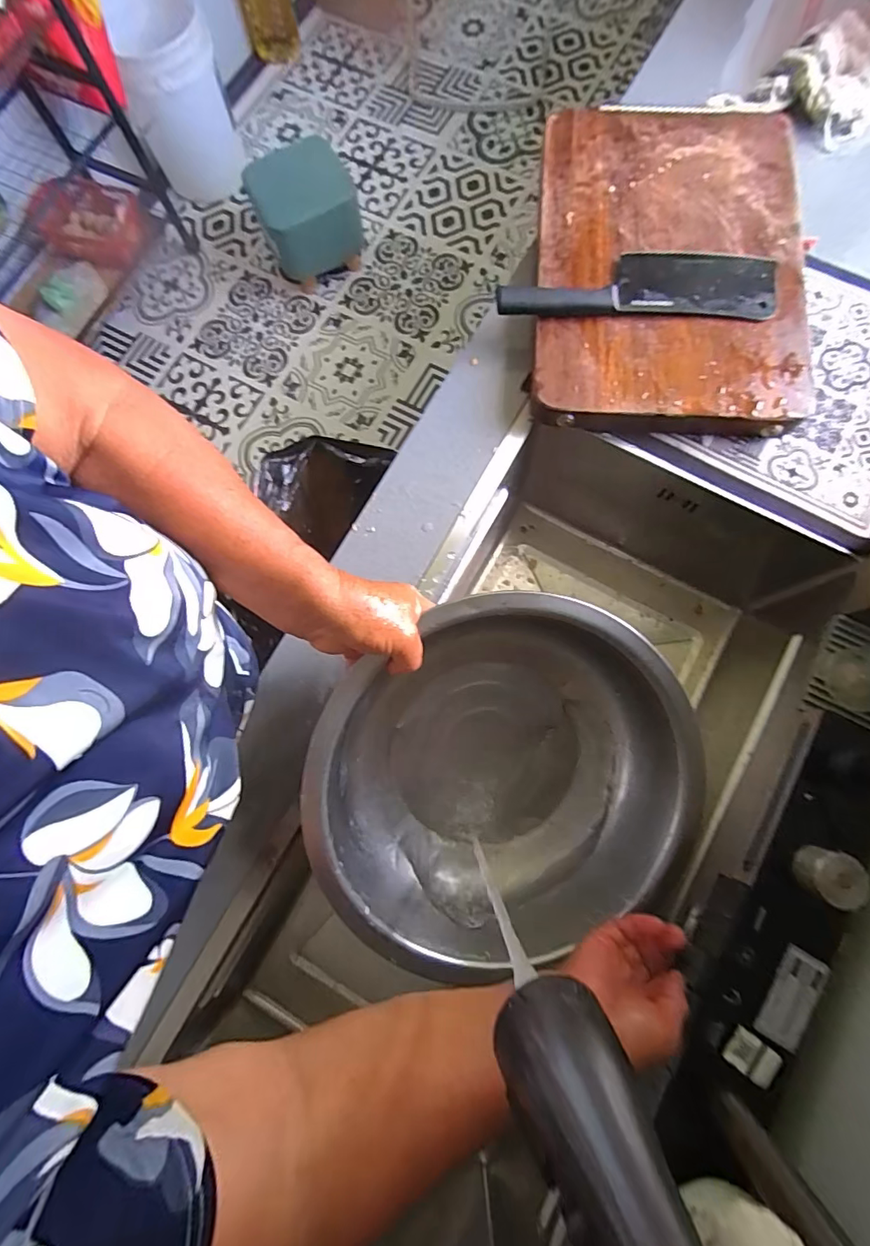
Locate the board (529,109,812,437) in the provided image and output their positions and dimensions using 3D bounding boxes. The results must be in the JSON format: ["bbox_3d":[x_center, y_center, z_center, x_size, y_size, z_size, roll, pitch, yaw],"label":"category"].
[{"bbox_3d":[0.250,-0.395,0.545,0.273,0.033,0.391,2,79,2],"label":"board"}]

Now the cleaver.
[{"bbox_3d":[0.210,-0.356,0.519,0.281,0.016,0.075,3,79,2],"label":"cleaver"}]

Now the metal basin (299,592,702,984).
[{"bbox_3d":[0.069,0.157,0.467,0.326,0.129,0.355,0,90,-2],"label":"metal basin"}]

